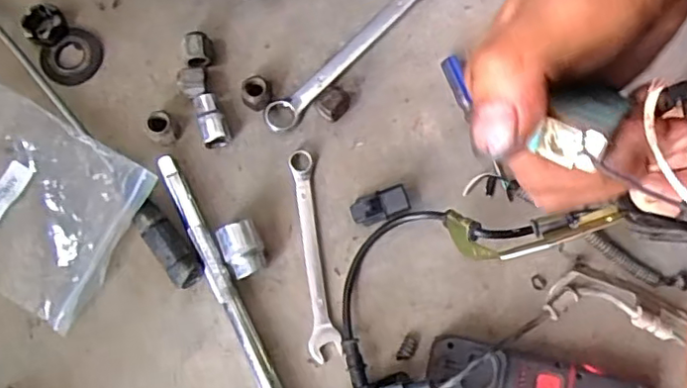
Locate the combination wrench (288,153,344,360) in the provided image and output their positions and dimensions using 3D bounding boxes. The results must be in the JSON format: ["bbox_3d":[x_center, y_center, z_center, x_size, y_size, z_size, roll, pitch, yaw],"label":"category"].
[{"bbox_3d":[-0.024,0.043,0.444,0.023,0.012,0.153,-9,77,-2],"label":"combination wrench"}]

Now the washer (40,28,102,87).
[{"bbox_3d":[-0.213,-0.108,0.475,0.047,0.006,0.041,-43,80,-9],"label":"washer"}]

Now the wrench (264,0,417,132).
[{"bbox_3d":[0.016,-0.128,0.479,0.211,0.006,0.031,-44,81,-10],"label":"wrench"}]

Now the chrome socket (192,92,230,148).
[{"bbox_3d":[-0.101,-0.057,0.457,0.019,0.024,0.039,-19,77,-5],"label":"chrome socket"}]

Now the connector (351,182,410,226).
[{"bbox_3d":[0.027,0.008,0.443,0.042,0.019,0.021,-18,77,-4],"label":"connector"}]

